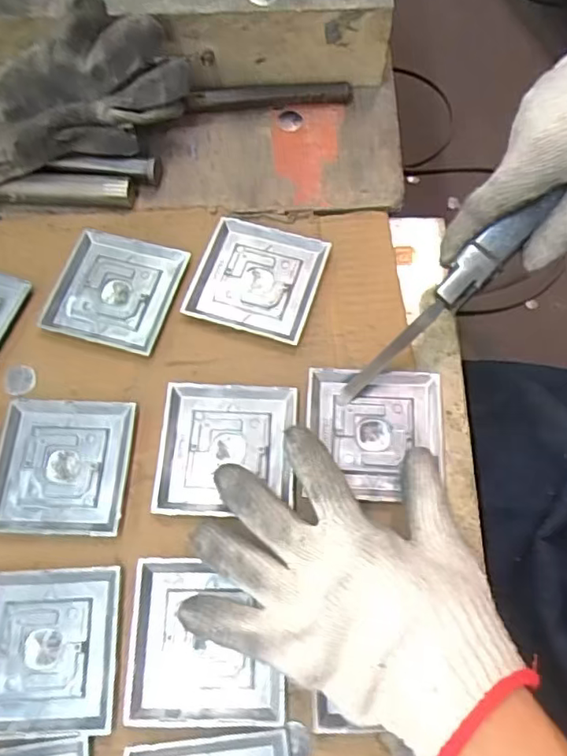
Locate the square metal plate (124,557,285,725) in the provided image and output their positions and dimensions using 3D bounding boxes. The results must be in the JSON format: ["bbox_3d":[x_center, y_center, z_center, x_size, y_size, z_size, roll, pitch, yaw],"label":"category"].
[{"bbox_3d":[-0.047,0.156,0.342,0.091,0.007,0.089,-1,68,1],"label":"square metal plate"}]

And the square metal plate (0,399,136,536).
[{"bbox_3d":[-0.151,0.058,0.385,0.092,0.005,0.090,1,68,2],"label":"square metal plate"}]

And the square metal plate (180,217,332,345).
[{"bbox_3d":[-0.020,-0.077,0.436,0.092,0.006,0.091,17,70,8],"label":"square metal plate"}]

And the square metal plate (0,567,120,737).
[{"bbox_3d":[-0.146,0.163,0.343,0.091,0.004,0.089,-3,68,1],"label":"square metal plate"}]

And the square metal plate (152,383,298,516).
[{"bbox_3d":[-0.038,0.047,0.385,0.091,0.007,0.088,1,68,2],"label":"square metal plate"}]

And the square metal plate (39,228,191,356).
[{"bbox_3d":[-0.130,-0.069,0.437,0.093,0.006,0.090,15,70,8],"label":"square metal plate"}]

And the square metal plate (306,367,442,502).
[{"bbox_3d":[0.061,0.037,0.384,0.089,0.011,0.087,3,68,3],"label":"square metal plate"}]

